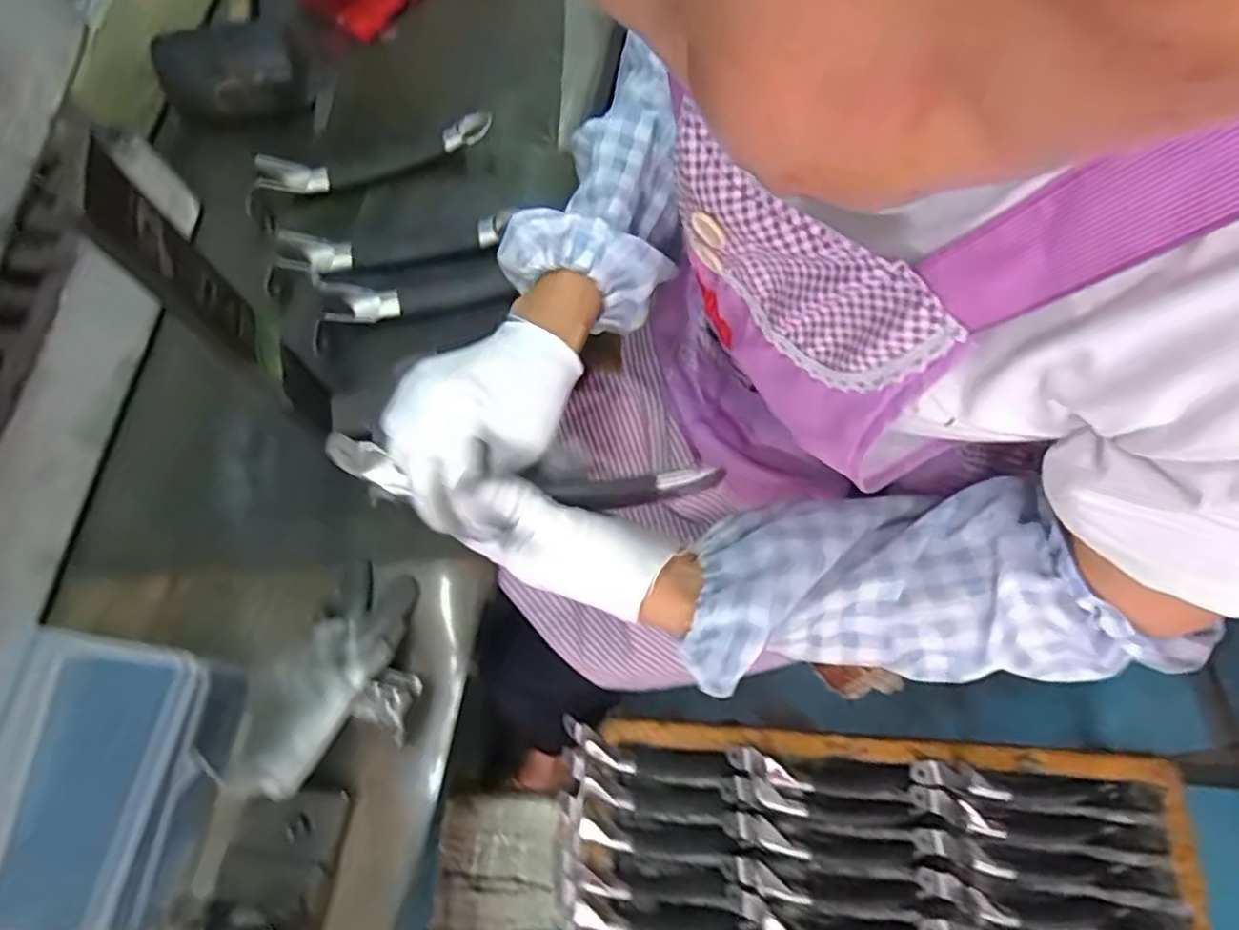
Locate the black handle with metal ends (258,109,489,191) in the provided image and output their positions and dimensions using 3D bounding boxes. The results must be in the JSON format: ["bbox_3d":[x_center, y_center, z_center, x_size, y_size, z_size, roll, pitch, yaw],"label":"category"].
[{"bbox_3d":[-0.216,-0.277,0.597,0.205,0.031,0.035,-13,71,-2],"label":"black handle with metal ends"}]

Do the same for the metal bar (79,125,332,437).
[{"bbox_3d":[-0.204,-0.069,0.364,0.013,0.235,0.044,-8,70,-2],"label":"metal bar"}]

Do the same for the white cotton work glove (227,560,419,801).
[{"bbox_3d":[-0.195,0.135,0.439,0.084,0.049,0.158,15,44,7],"label":"white cotton work glove"}]

